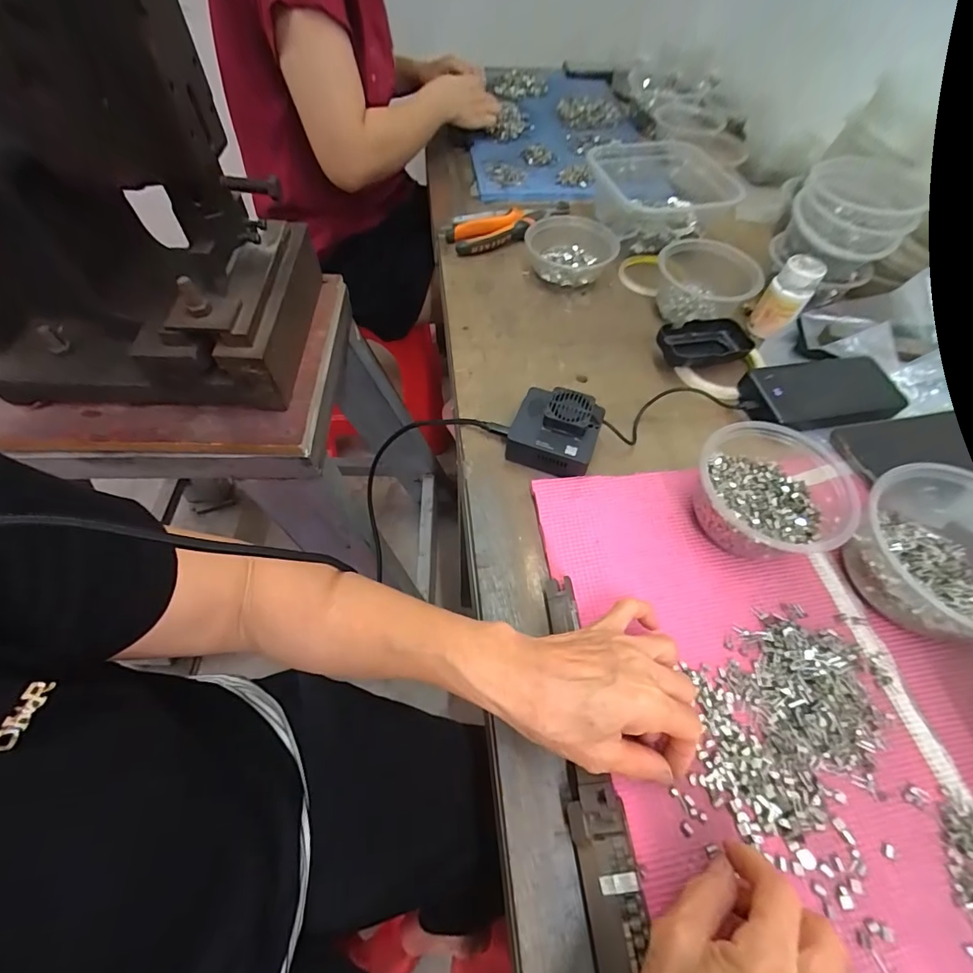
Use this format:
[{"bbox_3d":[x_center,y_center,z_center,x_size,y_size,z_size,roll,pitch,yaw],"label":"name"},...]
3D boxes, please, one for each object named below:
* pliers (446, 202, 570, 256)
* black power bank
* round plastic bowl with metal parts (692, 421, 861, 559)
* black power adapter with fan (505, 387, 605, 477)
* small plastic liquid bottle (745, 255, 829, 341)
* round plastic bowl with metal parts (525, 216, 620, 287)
[{"bbox_3d":[0.043,-0.365,0.631,0.195,0.030,0.057,-23,60,-15],"label":"pliers"},{"bbox_3d":[0.350,-0.096,0.468,0.175,0.027,0.071,-9,57,-6],"label":"black power bank"},{"bbox_3d":[0.233,0.006,0.377,0.119,0.062,0.121,0,57,-1],"label":"round plastic bowl with metal parts"},{"bbox_3d":[0.064,-0.053,0.426,0.077,0.046,0.071,18,58,11],"label":"black power adapter with fan"},{"bbox_3d":[0.343,-0.215,0.519,0.043,0.080,0.037,38,64,21],"label":"small plastic liquid bottle"},{"bbox_3d":[0.107,-0.297,0.585,0.116,0.051,0.095,13,58,8],"label":"round plastic bowl with metal parts"}]

